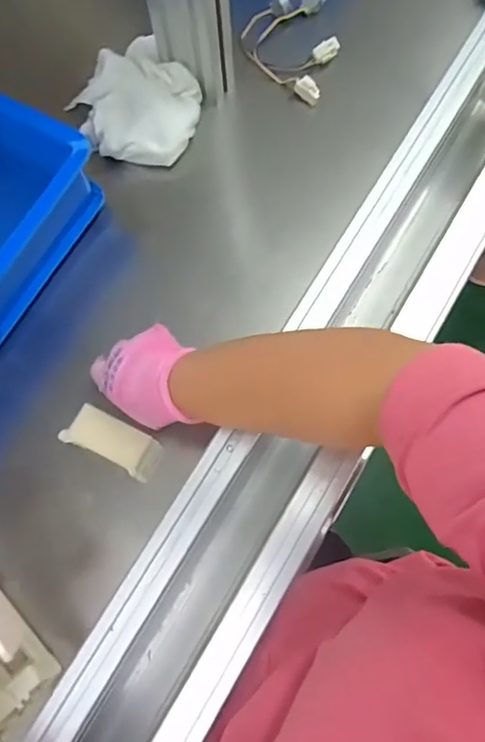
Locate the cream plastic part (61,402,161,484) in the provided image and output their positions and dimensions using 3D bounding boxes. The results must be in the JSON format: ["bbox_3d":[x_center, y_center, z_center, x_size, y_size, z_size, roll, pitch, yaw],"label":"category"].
[{"bbox_3d":[-0.120,0.066,0.514,0.086,0.018,0.041,29,76,-6],"label":"cream plastic part"}]

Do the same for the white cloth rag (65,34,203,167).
[{"bbox_3d":[-0.123,-0.314,0.649,0.153,0.036,0.147,42,79,13],"label":"white cloth rag"}]

